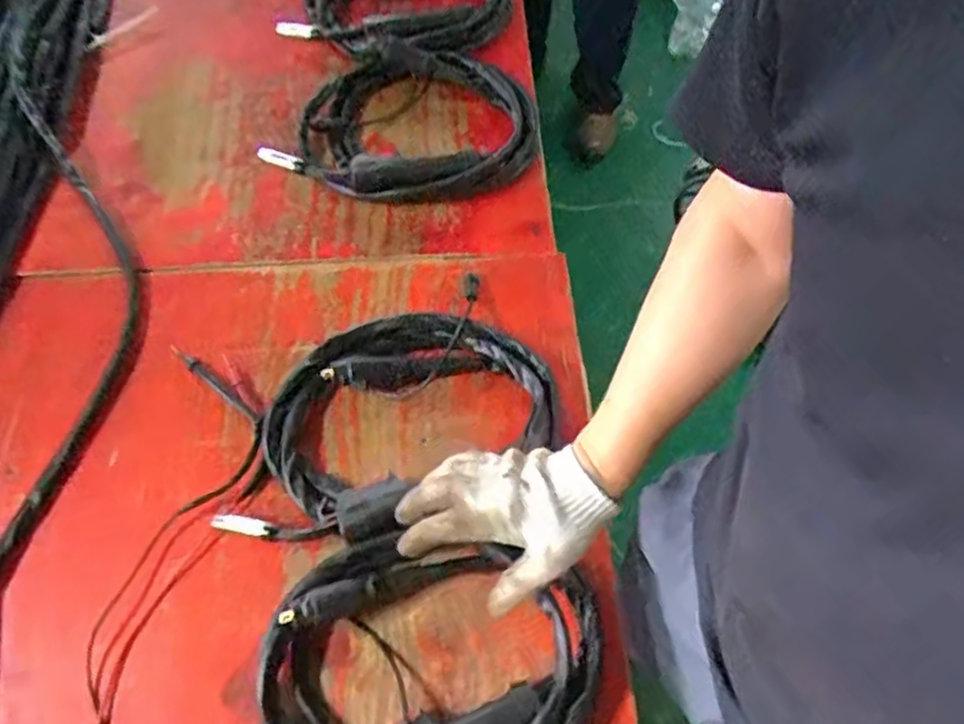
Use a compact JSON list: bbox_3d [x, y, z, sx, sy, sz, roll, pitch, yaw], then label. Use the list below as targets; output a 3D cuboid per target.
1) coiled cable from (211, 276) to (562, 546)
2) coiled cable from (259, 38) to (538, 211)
[{"bbox_3d":[-0.099,0.060,0.729,0.337,0.044,0.234,-24,63,-15],"label":"coiled cable"},{"bbox_3d":[-0.085,-0.327,0.968,0.313,0.058,0.308,12,60,5],"label":"coiled cable"}]

